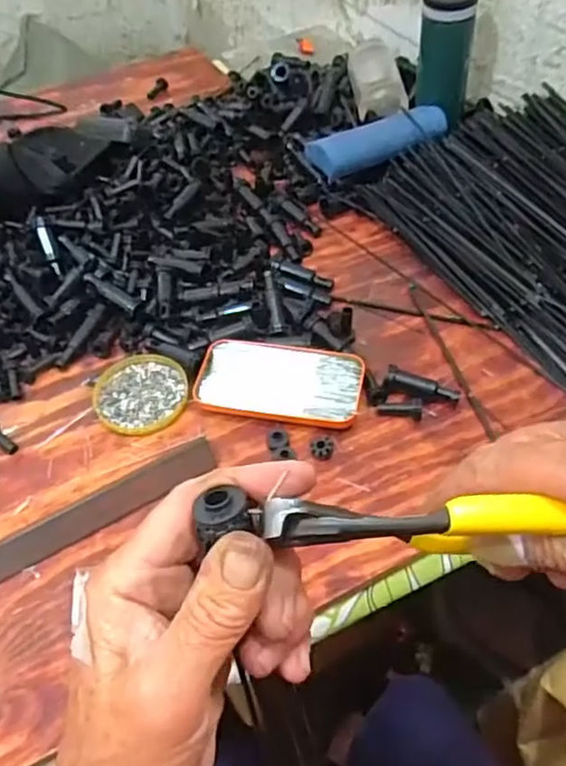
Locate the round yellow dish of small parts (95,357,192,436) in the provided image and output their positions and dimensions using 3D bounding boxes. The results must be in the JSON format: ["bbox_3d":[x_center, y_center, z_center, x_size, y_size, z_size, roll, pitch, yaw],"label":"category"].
[{"bbox_3d":[-0.129,0.008,0.593,0.081,0.012,0.087,-2,50,2],"label":"round yellow dish of small parts"}]

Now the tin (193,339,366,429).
[{"bbox_3d":[-0.002,-0.003,0.577,0.143,0.017,0.077,8,51,11],"label":"tin"}]

